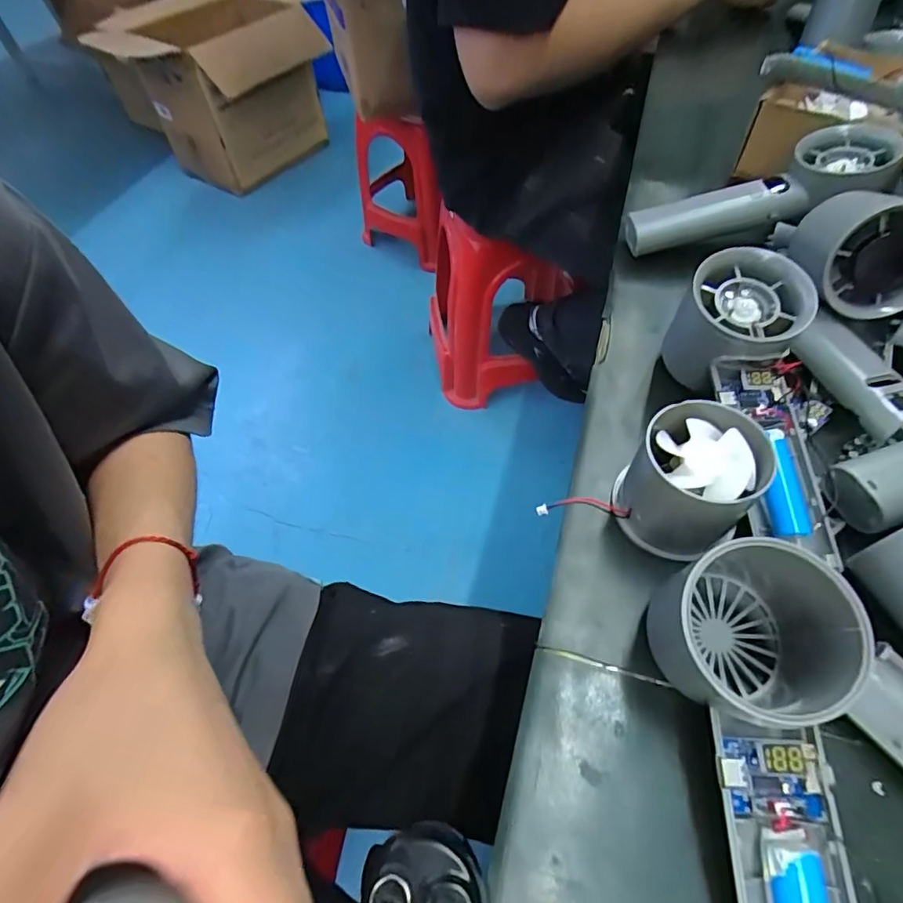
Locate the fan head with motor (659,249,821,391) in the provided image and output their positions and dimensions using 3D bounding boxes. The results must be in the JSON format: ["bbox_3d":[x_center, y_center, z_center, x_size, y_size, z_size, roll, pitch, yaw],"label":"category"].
[{"bbox_3d":[0.145,-0.065,0.265,0.057,0.050,0.055,20,59,16],"label":"fan head with motor"}]

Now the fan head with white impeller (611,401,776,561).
[{"bbox_3d":[0.105,0.014,0.231,0.050,0.053,0.051,-2,56,3],"label":"fan head with white impeller"}]

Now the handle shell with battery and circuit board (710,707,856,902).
[{"bbox_3d":[0.105,0.140,0.156,0.032,0.016,0.101,-1,70,3],"label":"handle shell with battery and circuit board"}]

